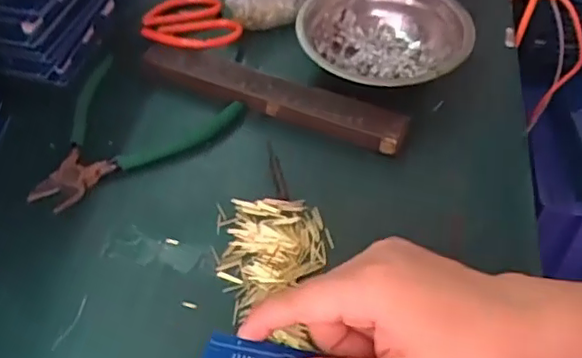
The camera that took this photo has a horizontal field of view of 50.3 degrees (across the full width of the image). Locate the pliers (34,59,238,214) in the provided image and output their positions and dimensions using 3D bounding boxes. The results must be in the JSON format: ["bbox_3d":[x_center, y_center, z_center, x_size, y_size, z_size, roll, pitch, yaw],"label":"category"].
[{"bbox_3d":[-0.123,-0.042,0.430,0.145,0.011,0.106,-32,57,-29],"label":"pliers"}]

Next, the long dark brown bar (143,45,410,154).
[{"bbox_3d":[-0.015,-0.059,0.446,0.198,0.023,0.030,19,49,14],"label":"long dark brown bar"}]

